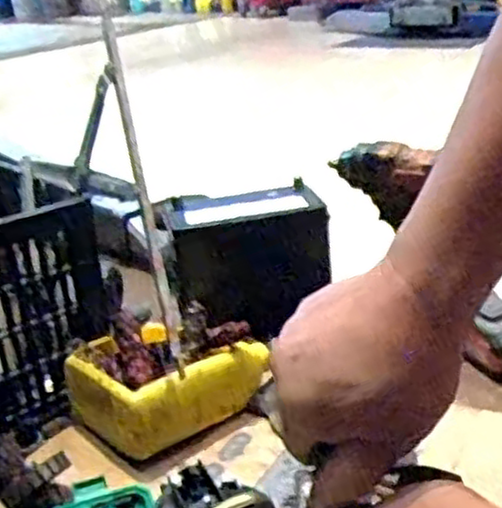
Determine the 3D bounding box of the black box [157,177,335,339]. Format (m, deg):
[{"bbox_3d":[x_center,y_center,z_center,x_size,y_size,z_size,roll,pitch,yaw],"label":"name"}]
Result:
[{"bbox_3d":[-0.003,0.002,1.156,0.236,0.172,0.126,-8,22,-6],"label":"black box"}]

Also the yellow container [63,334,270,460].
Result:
[{"bbox_3d":[-0.101,0.154,0.964,0.243,0.082,0.162,-18,25,-27],"label":"yellow container"}]

